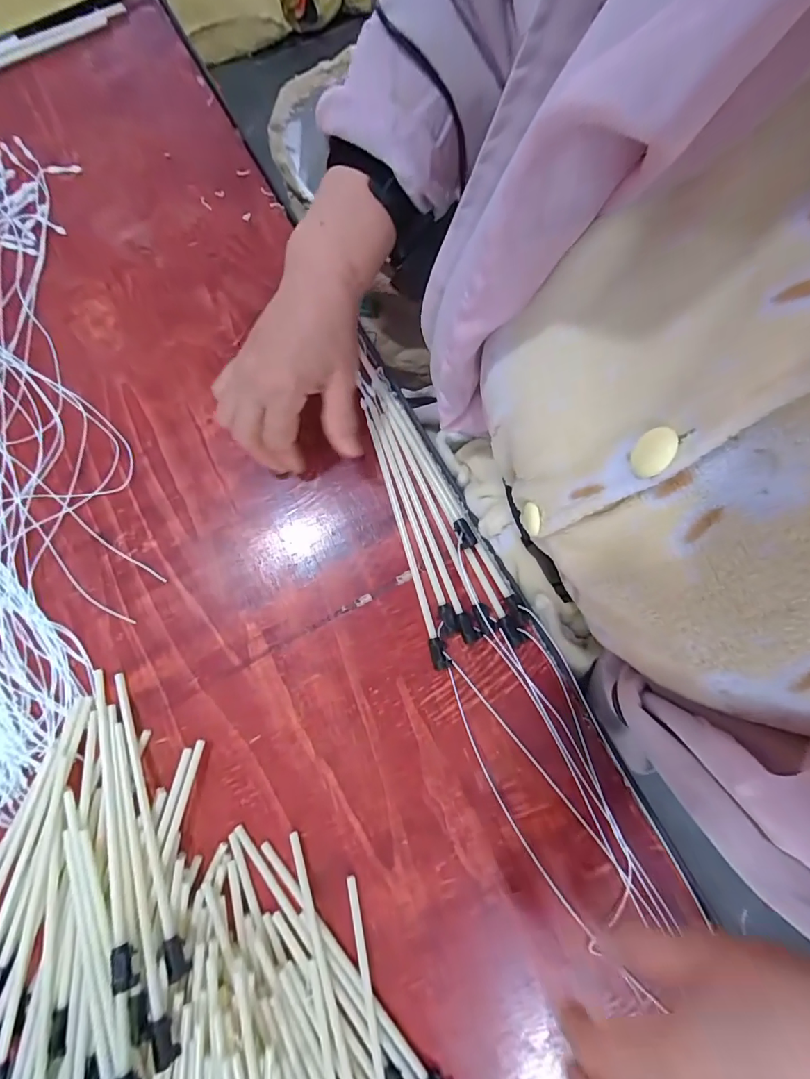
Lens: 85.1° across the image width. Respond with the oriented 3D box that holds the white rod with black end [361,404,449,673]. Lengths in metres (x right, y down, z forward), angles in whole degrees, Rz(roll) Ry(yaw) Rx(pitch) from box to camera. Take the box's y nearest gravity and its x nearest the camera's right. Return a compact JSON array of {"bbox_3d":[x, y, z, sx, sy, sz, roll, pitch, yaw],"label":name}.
[{"bbox_3d":[-0.003,-0.011,0.355,0.011,0.010,0.228,-16,80,-2],"label":"white rod with black end"}]

